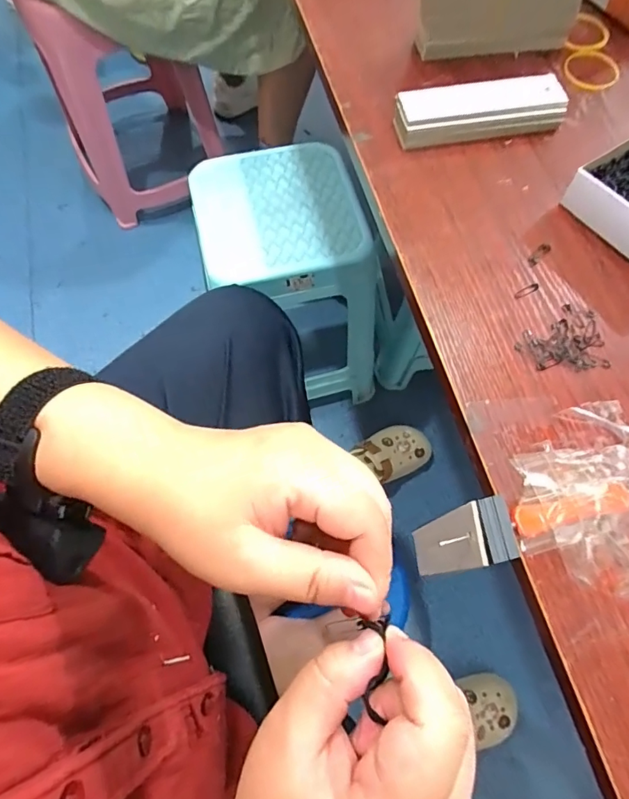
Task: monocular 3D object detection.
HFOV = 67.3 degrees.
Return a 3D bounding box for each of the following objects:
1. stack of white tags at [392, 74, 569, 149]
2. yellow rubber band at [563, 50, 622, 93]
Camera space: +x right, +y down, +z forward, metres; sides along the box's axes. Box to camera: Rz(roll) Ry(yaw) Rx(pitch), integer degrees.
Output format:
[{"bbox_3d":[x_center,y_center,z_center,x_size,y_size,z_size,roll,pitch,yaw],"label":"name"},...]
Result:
[{"bbox_3d":[0.126,-0.216,0.358,0.127,0.027,0.035,-10,67,-6],"label":"stack of white tags"},{"bbox_3d":[0.233,-0.276,0.396,0.045,0.008,0.041,1,66,-2],"label":"yellow rubber band"}]

